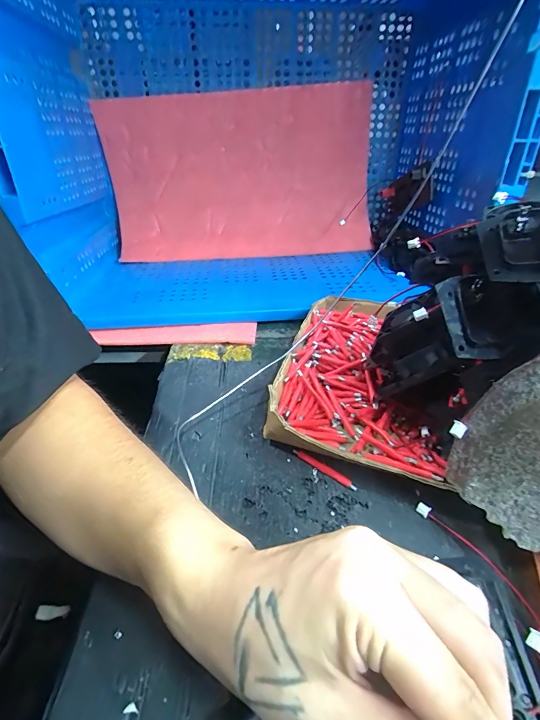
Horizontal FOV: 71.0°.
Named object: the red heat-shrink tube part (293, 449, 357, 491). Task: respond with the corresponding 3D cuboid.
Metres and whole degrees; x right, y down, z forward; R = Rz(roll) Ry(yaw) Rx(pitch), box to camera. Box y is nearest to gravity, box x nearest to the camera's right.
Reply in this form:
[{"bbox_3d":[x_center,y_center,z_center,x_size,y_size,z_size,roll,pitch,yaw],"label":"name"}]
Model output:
[{"bbox_3d":[0.043,0.087,0.301,0.058,0.005,0.006,25,44,29],"label":"red heat-shrink tube part"}]

